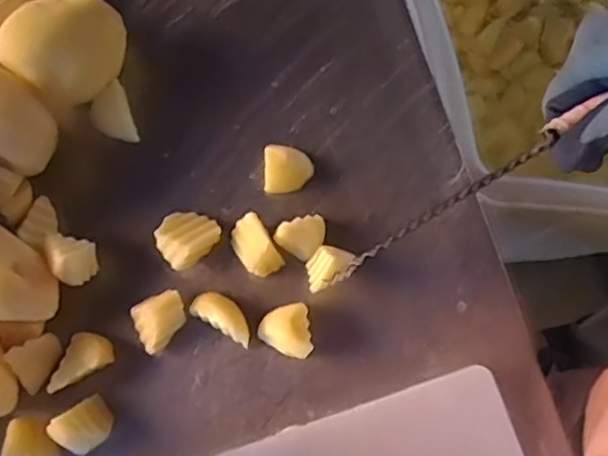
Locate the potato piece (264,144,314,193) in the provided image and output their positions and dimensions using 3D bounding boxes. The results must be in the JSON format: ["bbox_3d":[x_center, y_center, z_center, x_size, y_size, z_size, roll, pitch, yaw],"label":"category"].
[{"bbox_3d":[-0.010,-0.041,0.434,0.032,0.010,0.032,0,74,-1],"label":"potato piece"}]

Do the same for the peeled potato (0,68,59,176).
[{"bbox_3d":[-0.188,-0.068,0.408,0.059,0.059,0.049,30,75,7],"label":"peeled potato"}]

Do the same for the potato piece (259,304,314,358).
[{"bbox_3d":[-0.012,0.066,0.401,0.031,0.019,0.032,-7,74,-3],"label":"potato piece"}]

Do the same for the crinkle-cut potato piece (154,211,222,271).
[{"bbox_3d":[-0.076,0.005,0.418,0.039,0.019,0.035,-42,79,-12],"label":"crinkle-cut potato piece"}]

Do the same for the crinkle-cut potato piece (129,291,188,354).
[{"bbox_3d":[-0.089,0.059,0.406,0.032,0.021,0.030,-22,76,-7],"label":"crinkle-cut potato piece"}]

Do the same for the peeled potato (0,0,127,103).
[{"bbox_3d":[-0.152,-0.116,0.423,0.078,0.060,0.063,-29,77,-9],"label":"peeled potato"}]

